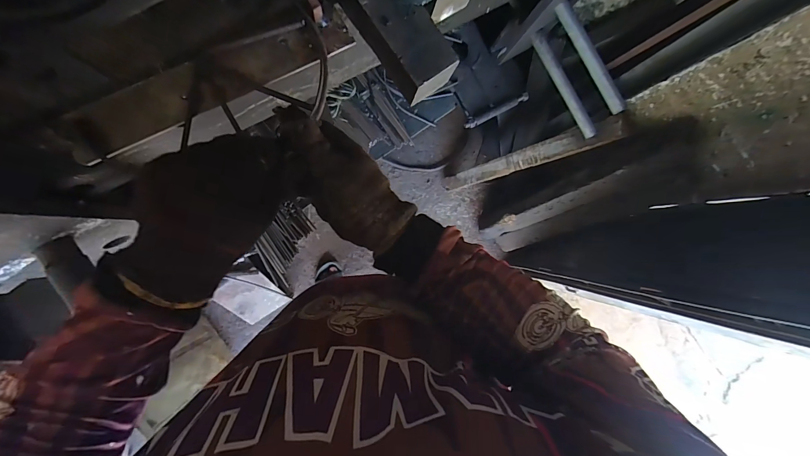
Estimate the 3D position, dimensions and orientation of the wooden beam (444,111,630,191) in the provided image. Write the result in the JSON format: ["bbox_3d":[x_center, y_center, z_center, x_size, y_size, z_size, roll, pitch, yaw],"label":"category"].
[{"bbox_3d":[0.358,-0.212,1.097,0.040,0.636,0.065,-17,92,-36],"label":"wooden beam"}]

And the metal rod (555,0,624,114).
[{"bbox_3d":[0.354,-0.321,0.650,0.026,0.025,0.225,-32,94,-6],"label":"metal rod"}]

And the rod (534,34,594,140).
[{"bbox_3d":[0.348,-0.309,0.748,0.029,0.023,0.247,-31,93,-6],"label":"rod"}]

